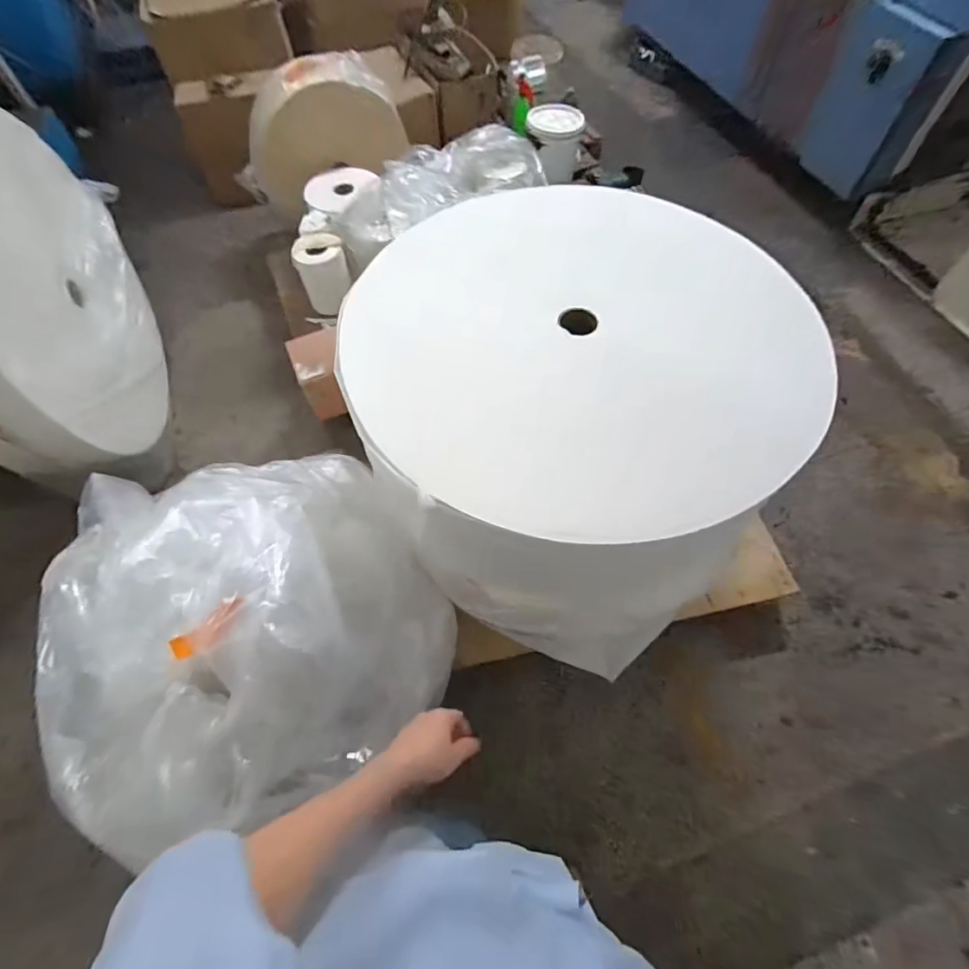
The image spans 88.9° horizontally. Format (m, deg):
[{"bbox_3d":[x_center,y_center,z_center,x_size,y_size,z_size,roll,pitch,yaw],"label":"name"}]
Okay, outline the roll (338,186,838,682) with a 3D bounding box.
[{"bbox_3d":[0.284,-0.124,1.305,0.912,0.781,0.911,0,60,1],"label":"roll"}]

